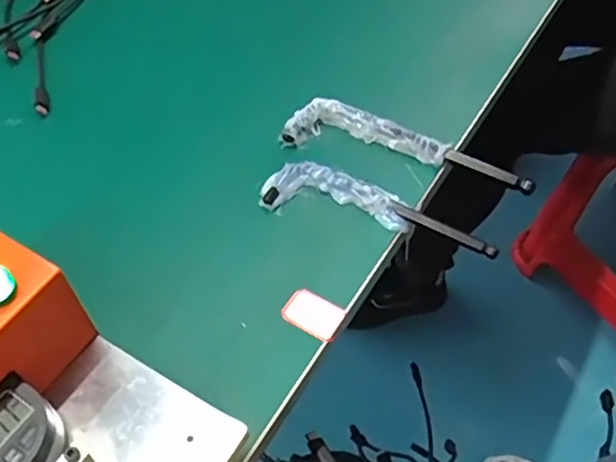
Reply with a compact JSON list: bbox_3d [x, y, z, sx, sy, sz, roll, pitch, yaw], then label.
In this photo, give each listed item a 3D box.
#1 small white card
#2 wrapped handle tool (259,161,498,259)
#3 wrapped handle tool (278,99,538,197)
[{"bbox_3d":[0.004,0.050,0.395,0.036,0.004,0.025,28,59,20],"label":"small white card"},{"bbox_3d":[0.048,-0.018,0.441,0.159,0.014,0.039,13,55,11],"label":"wrapped handle tool"},{"bbox_3d":[0.071,-0.063,0.469,0.177,0.023,0.041,14,56,11],"label":"wrapped handle tool"}]

